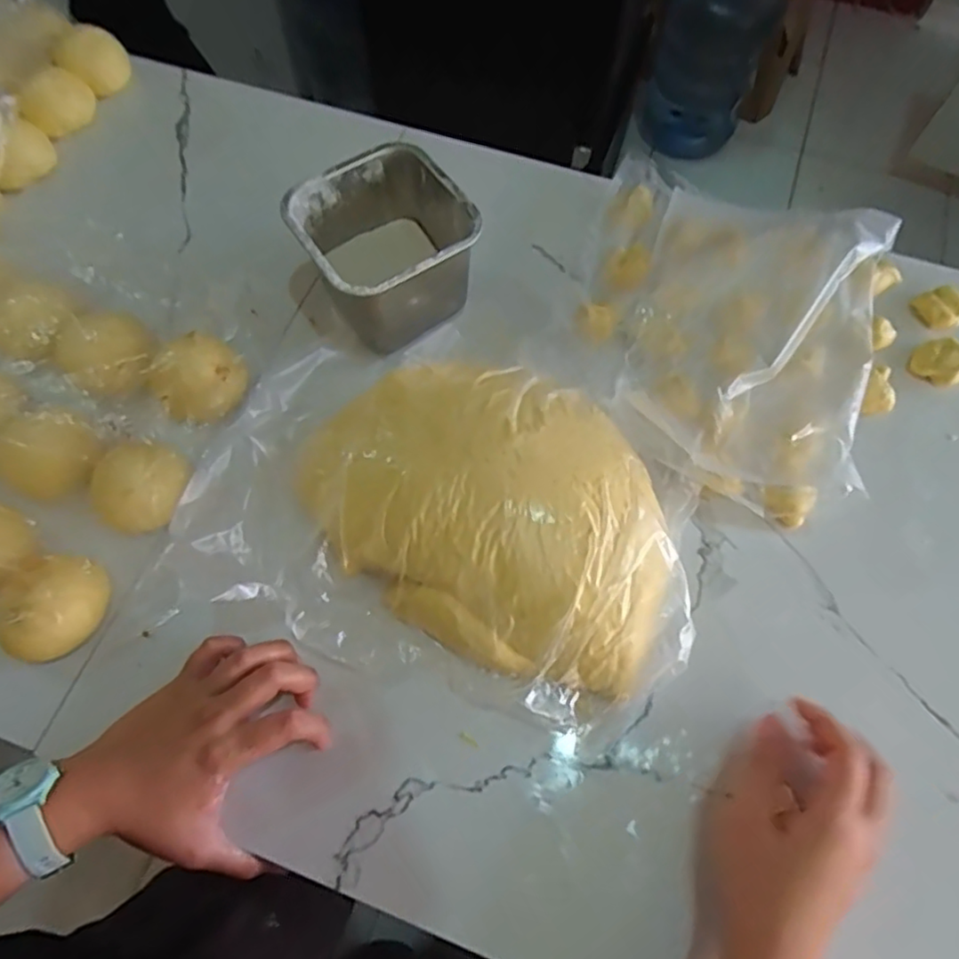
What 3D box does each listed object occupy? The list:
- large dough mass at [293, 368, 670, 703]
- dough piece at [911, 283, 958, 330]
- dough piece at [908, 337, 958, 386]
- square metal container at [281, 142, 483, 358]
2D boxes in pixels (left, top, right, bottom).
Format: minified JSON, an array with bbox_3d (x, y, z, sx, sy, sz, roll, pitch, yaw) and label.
[{"bbox_3d":[0.013,0.018,0.408,0.237,0.065,0.179,23,70,9],"label":"large dough mass"},{"bbox_3d":[0.375,-0.140,0.501,0.034,0.018,0.037,0,68,0],"label":"dough piece"},{"bbox_3d":[0.361,-0.093,0.481,0.038,0.015,0.039,0,68,0],"label":"dough piece"},{"bbox_3d":[-0.069,-0.175,0.480,0.117,0.088,0.124,-31,71,-12],"label":"square metal container"}]

